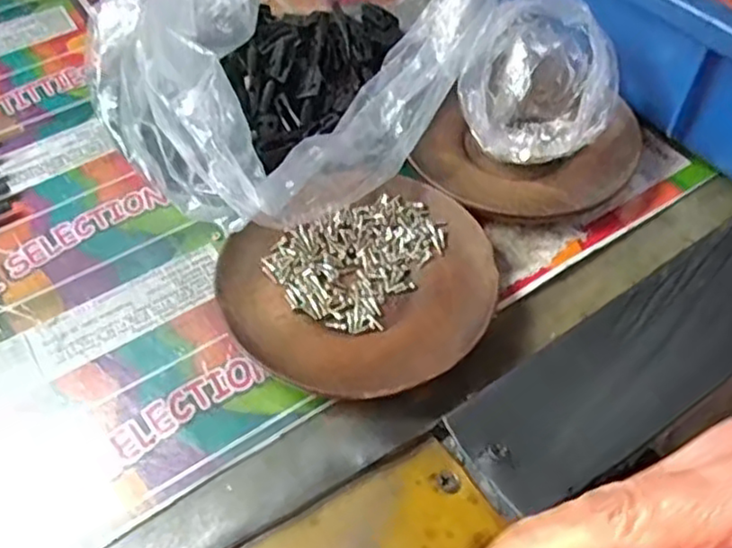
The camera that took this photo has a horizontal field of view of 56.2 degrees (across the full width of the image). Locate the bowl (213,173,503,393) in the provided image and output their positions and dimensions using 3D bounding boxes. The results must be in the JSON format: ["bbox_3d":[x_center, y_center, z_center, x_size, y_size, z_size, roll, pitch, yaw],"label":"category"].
[{"bbox_3d":[0.000,0.006,0.291,0.113,0.016,0.097,-25,58,-15],"label":"bowl"}]

